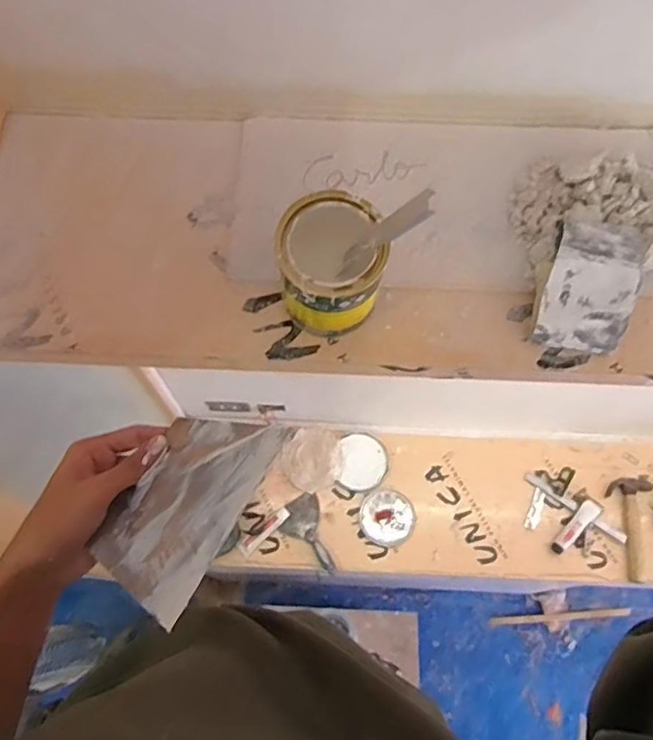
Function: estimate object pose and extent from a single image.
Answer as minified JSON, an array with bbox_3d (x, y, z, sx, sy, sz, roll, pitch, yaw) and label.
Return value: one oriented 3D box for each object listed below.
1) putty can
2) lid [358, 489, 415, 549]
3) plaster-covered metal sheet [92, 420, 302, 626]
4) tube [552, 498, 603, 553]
[{"bbox_3d":[0.003,-0.093,0.579,0.095,0.139,0.099,0,67,0],"label":"putty can"},{"bbox_3d":[0.173,0.416,1.608,0.152,0.009,0.153,0,67,0],"label":"lid"},{"bbox_3d":[-0.095,0.087,0.389,0.092,0.004,0.137,14,57,31],"label":"plaster-covered metal sheet"},{"bbox_3d":[0.692,0.435,1.576,0.046,0.030,0.175,41,72,15],"label":"tube"}]

